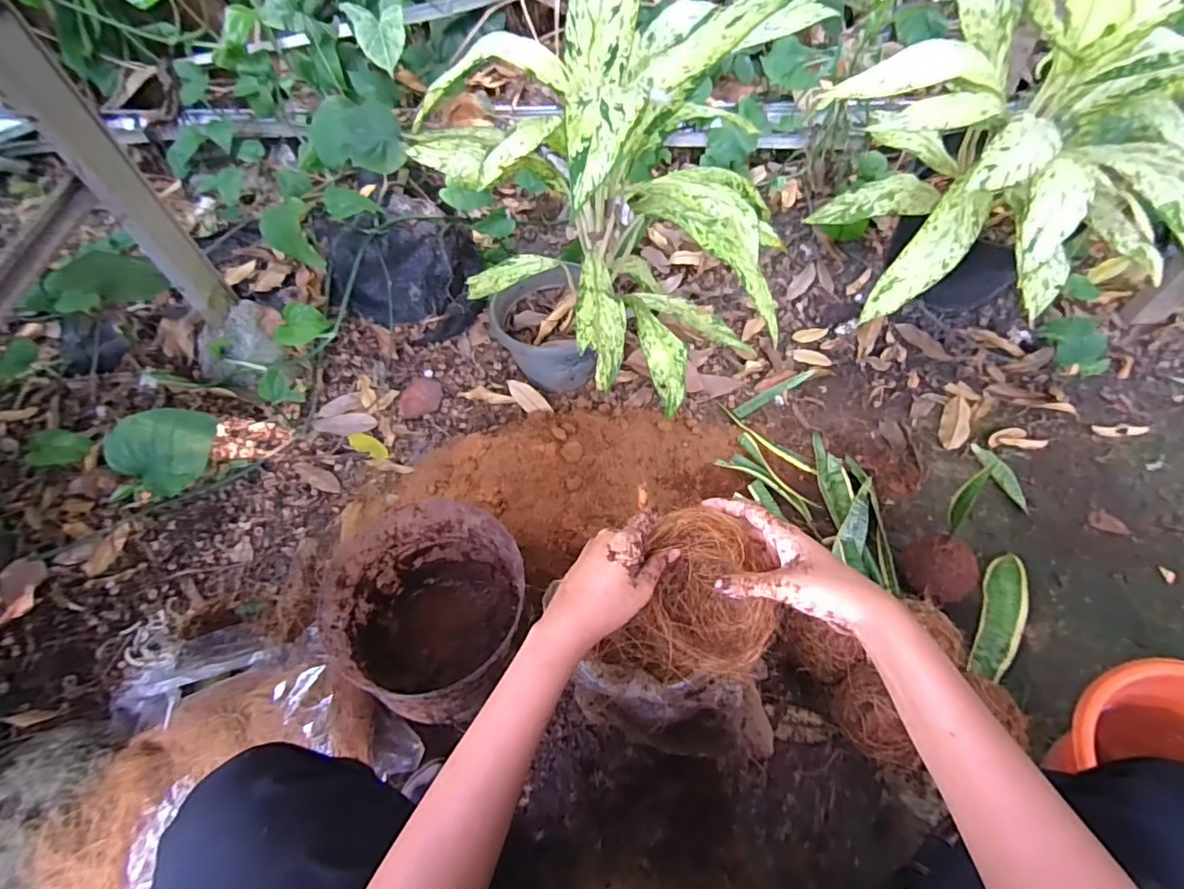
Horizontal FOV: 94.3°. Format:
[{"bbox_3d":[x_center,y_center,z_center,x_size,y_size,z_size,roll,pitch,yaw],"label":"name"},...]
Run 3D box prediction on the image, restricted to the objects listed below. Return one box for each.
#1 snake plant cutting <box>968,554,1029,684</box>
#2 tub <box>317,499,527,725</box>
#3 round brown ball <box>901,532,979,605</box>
[{"bbox_3d":[0.604,0.252,0.817,0.059,0.044,0.230,26,60,22],"label":"snake plant cutting"},{"bbox_3d":[-0.227,0.229,0.784,0.216,0.185,0.253,25,59,21],"label":"tub"},{"bbox_3d":[0.523,0.198,0.830,0.089,0.092,0.089,4,54,8],"label":"round brown ball"}]

